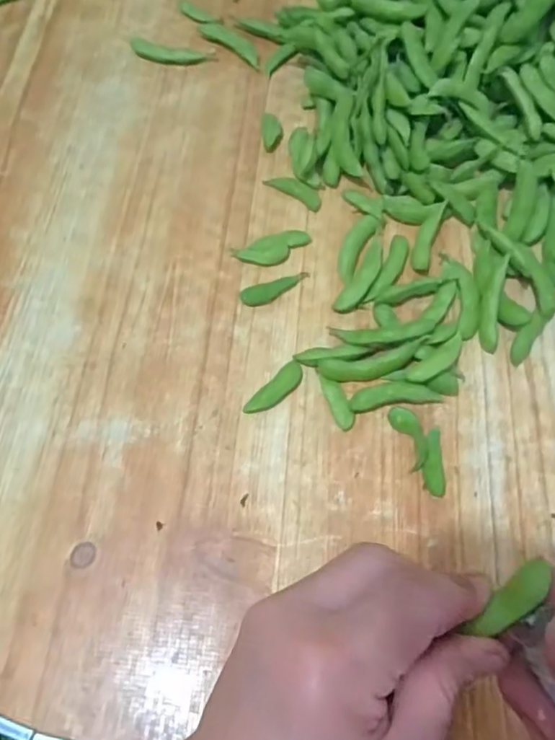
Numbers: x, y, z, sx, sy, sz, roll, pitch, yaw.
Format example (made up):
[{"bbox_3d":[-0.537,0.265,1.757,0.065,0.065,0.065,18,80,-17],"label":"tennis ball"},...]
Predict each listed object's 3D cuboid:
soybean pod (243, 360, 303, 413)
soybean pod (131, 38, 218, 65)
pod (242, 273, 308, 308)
[{"bbox_3d":[-0.001,0.011,0.311,0.013,0.004,0.040,40,74,18],"label":"soybean pod"},{"bbox_3d":[-0.081,-0.243,0.427,0.065,0.008,0.019,8,67,7],"label":"soybean pod"},{"bbox_3d":[-0.001,-0.049,0.338,0.043,0.006,0.012,-22,67,-6],"label":"pod"}]

